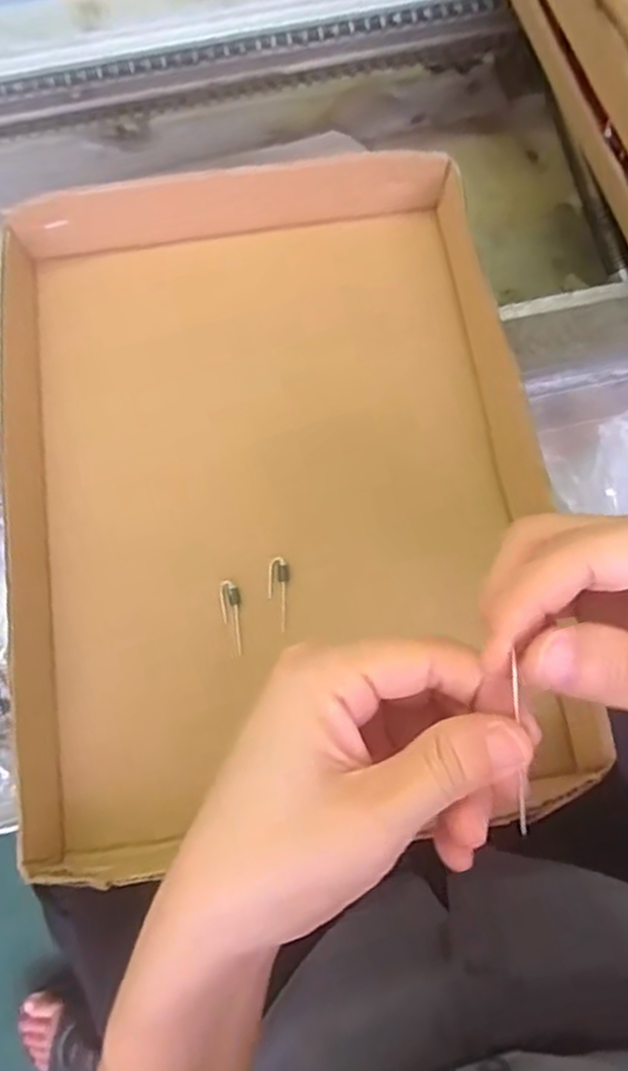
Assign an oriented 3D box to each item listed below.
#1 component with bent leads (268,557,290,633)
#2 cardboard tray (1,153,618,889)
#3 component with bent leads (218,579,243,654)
[{"bbox_3d":[-0.016,0.027,0.350,0.010,0.005,0.033,2,76,1],"label":"component with bent leads"},{"bbox_3d":[-0.020,-0.026,0.365,0.233,0.058,0.316,-9,76,-2],"label":"cardboard tray"},{"bbox_3d":[-0.037,0.037,0.347,0.009,0.004,0.034,-9,76,-2],"label":"component with bent leads"}]

